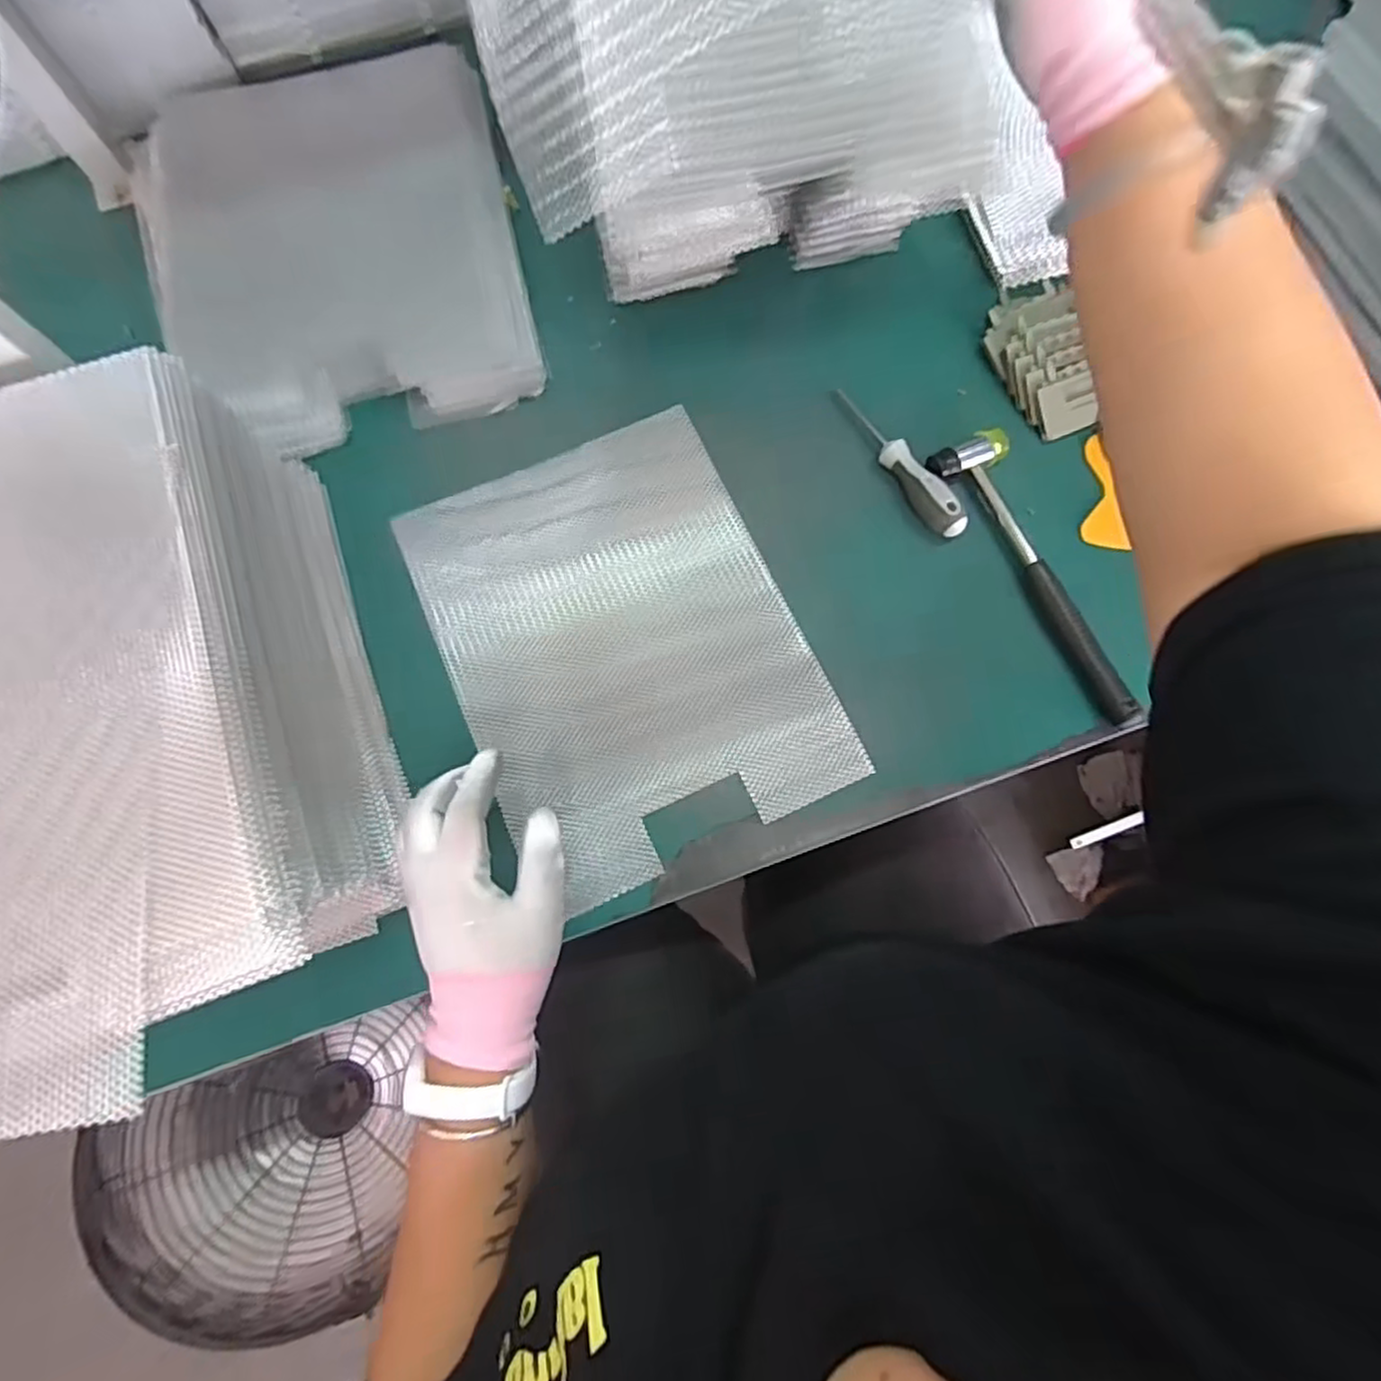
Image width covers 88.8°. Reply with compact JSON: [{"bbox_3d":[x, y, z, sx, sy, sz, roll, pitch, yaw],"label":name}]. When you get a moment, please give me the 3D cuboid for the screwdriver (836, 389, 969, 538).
[{"bbox_3d":[0.163,-0.180,0.549,0.018,0.028,0.148,-33,77,-8],"label":"screwdriver"}]

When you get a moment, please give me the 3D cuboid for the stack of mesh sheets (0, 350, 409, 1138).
[{"bbox_3d":[-0.371,0.026,0.419,0.304,0.166,0.346,-19,76,-4],"label":"stack of mesh sheets"}]

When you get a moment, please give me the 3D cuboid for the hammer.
[{"bbox_3d":[0.262,-0.088,0.528,0.059,0.021,0.241,-24,76,-6],"label":"hammer"}]

